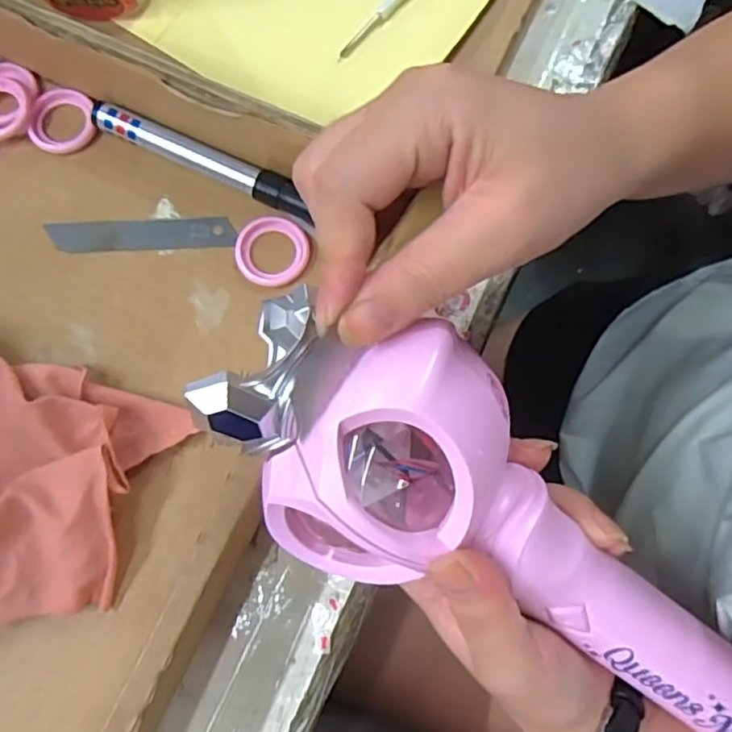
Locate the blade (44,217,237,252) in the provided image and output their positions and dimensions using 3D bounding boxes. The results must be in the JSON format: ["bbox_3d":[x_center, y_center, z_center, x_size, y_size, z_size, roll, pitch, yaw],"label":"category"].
[{"bbox_3d":[-0.118,-0.069,0.332,0.096,0.004,0.019,-2,69,-1],"label":"blade"}]

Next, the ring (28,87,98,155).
[{"bbox_3d":[-0.164,-0.132,0.341,0.035,0.005,0.037,0,78,-1],"label":"ring"}]

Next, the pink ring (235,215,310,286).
[{"bbox_3d":[-0.048,-0.059,0.326,0.037,0.006,0.036,0,78,-1],"label":"pink ring"}]

